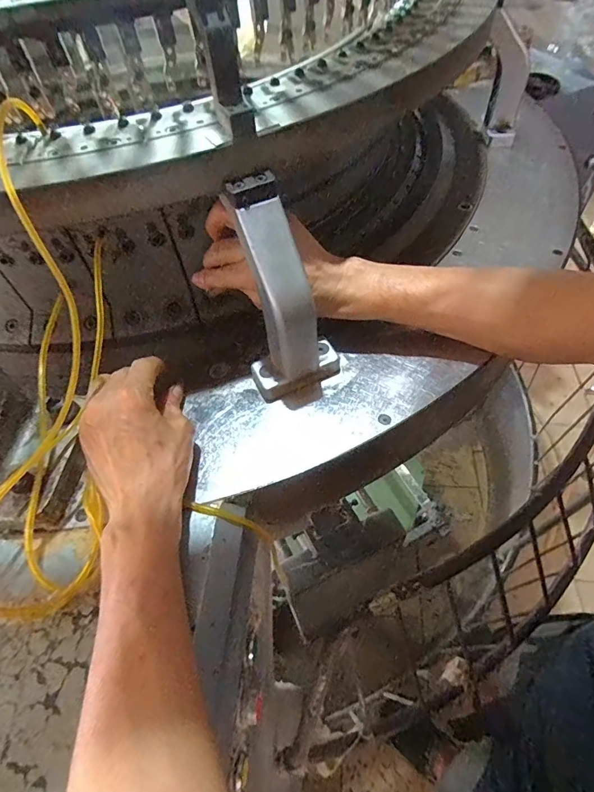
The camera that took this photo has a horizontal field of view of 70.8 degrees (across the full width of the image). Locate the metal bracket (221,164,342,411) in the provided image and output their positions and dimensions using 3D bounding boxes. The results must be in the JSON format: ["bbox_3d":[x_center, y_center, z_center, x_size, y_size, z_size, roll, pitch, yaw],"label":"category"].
[{"bbox_3d":[-0.010,-0.075,0.345,0.075,0.186,0.044,-18,38,-8],"label":"metal bracket"}]

